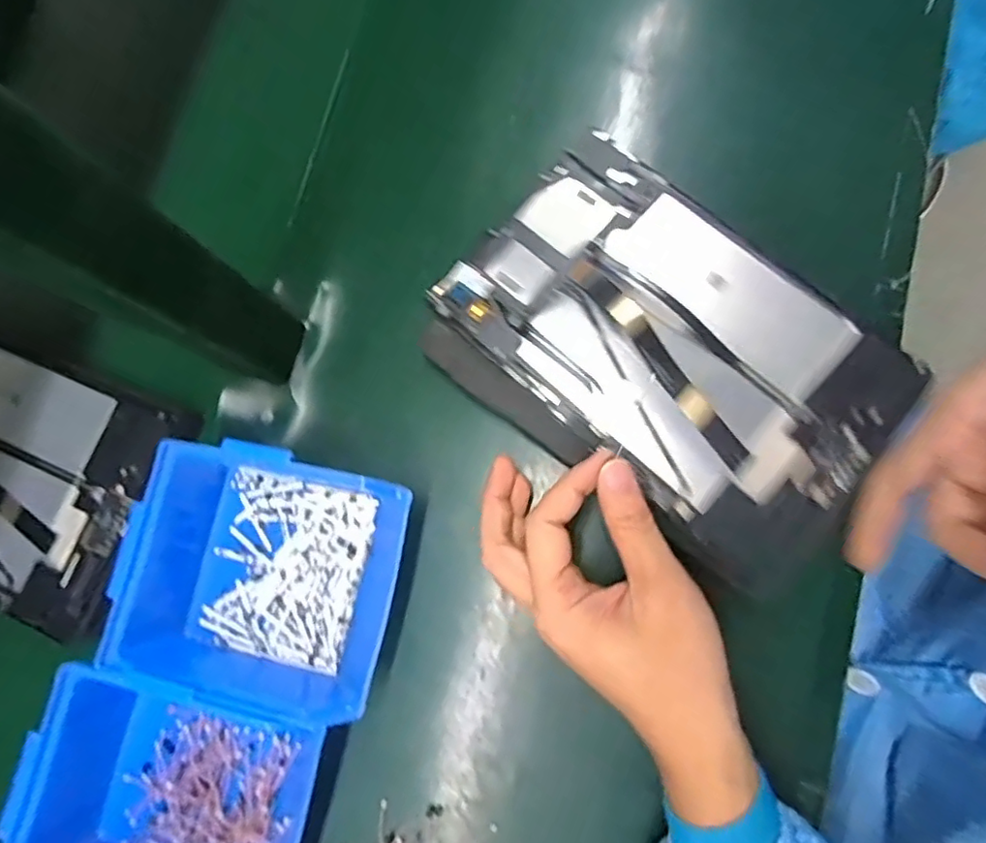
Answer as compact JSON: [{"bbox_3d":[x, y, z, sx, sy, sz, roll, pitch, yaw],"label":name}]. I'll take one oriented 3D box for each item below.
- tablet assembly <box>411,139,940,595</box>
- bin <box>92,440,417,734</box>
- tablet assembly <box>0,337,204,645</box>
[{"bbox_3d":[0.095,-0.042,0.334,0.241,0.031,0.162,39,81,9],"label":"tablet assembly"},{"bbox_3d":[-0.131,0.087,0.327,0.149,0.063,0.137,6,80,5],"label":"bin"},{"bbox_3d":[-0.329,0.026,0.386,0.249,0.012,0.151,20,82,11],"label":"tablet assembly"}]

